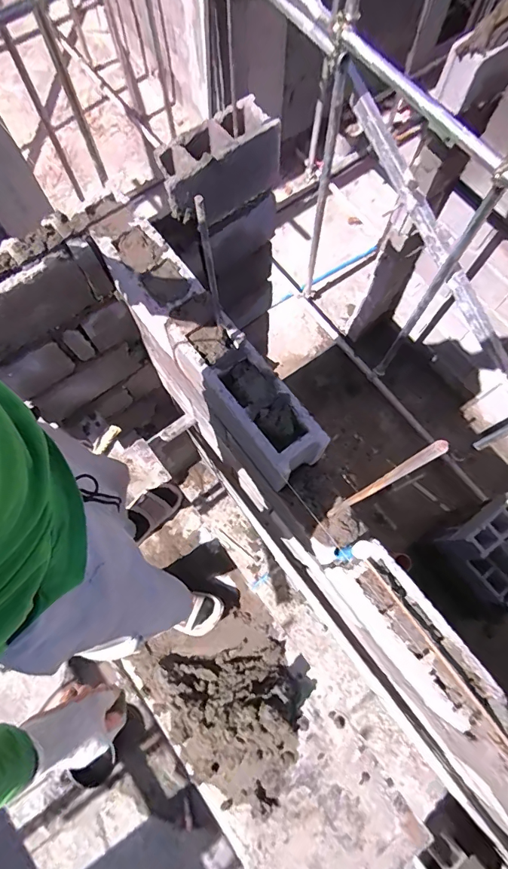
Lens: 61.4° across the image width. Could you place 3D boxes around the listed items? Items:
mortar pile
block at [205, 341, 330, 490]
[{"bbox_3d":[-0.063,0.720,1.136,0.375,0.136,0.514,-32,76,-9],"label":"mortar pile"},{"bbox_3d":[0.024,-0.032,0.936,0.141,0.166,0.280,-36,76,-10],"label":"block"}]

